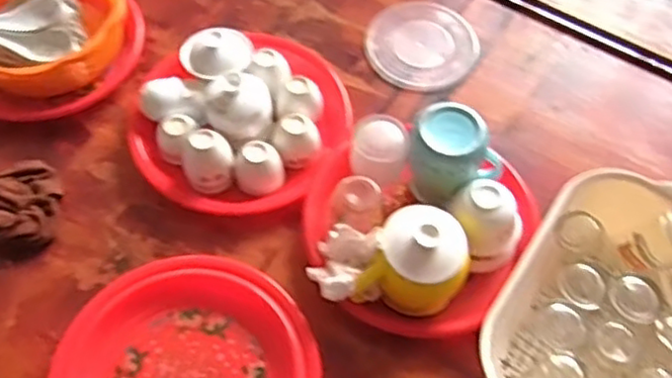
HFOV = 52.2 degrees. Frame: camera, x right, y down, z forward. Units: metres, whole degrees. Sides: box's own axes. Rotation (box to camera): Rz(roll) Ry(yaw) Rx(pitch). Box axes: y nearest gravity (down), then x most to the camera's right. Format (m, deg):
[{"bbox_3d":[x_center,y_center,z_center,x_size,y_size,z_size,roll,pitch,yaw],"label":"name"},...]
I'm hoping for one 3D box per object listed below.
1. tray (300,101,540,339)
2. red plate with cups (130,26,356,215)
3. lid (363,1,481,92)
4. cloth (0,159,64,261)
[{"bbox_3d":[0.085,0.026,0.717,0.239,0.103,0.237,32,65,15],"label":"tray"},{"bbox_3d":[-0.114,-0.096,0.805,0.229,0.074,0.236,0,61,1],"label":"red plate with cups"},{"bbox_3d":[0.110,-0.192,0.907,0.141,0.019,0.134,0,61,1],"label":"lid"},{"bbox_3d":[-0.374,0.017,0.766,0.123,0.037,0.114,4,61,3],"label":"cloth"}]

